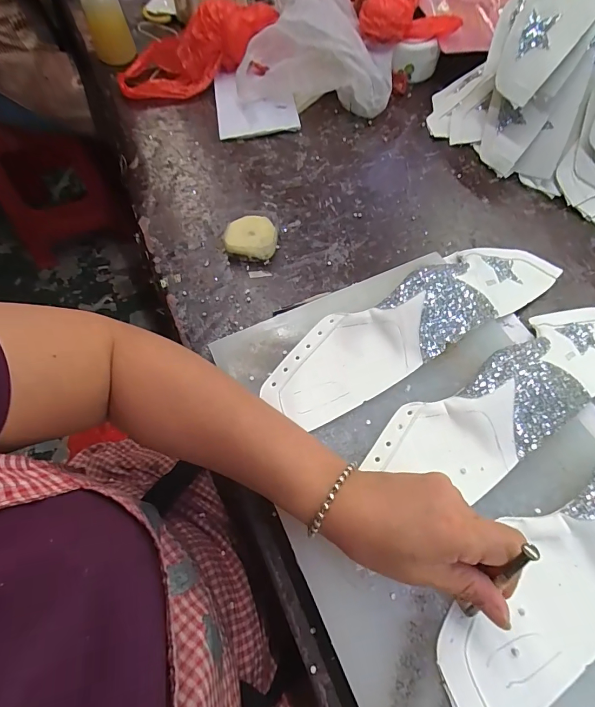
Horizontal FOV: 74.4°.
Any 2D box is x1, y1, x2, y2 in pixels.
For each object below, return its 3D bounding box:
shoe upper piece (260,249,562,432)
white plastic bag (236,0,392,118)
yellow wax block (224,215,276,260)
[{"bbox_3d":[0.135,-0.043,0.406,0.379,0.079,0.094,-31,65,-15],"label":"shoe upper piece"},{"bbox_3d":[0.042,-0.512,0.636,0.228,0.111,0.245,10,62,6],"label":"white plastic bag"},{"bbox_3d":[-0.058,-0.147,0.497,0.060,0.027,0.057,1,61,1],"label":"yellow wax block"}]

